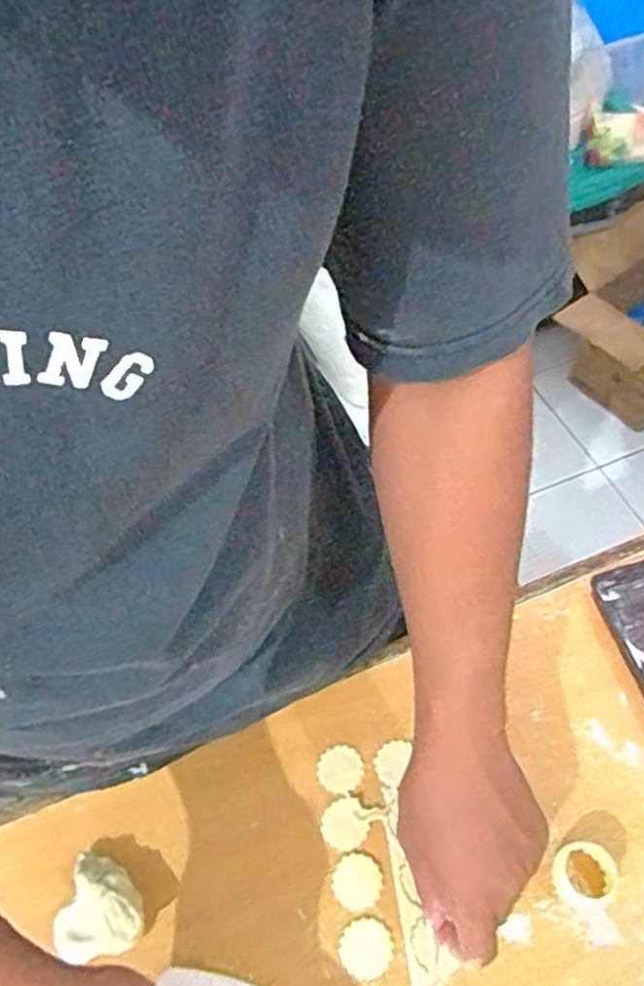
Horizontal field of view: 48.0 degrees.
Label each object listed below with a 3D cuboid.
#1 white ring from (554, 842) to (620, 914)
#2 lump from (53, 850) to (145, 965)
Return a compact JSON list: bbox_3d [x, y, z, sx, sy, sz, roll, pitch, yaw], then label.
[{"bbox_3d":[0.174,0.253,0.479,0.038,0.016,0.041,-3,55,4],"label":"white ring"},{"bbox_3d":[-0.152,0.281,0.486,0.070,0.046,0.056,27,63,23],"label":"lump"}]

